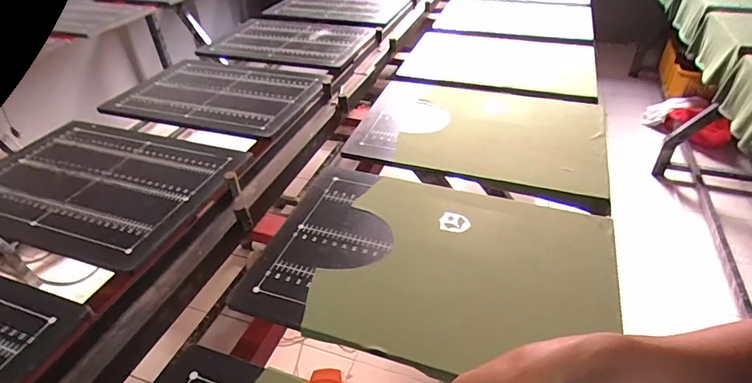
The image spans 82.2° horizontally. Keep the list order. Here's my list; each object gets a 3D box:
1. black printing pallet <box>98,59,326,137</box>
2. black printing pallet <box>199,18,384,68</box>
[{"bbox_3d":[-0.475,-0.313,1.308,0.596,0.030,0.395,13,41,16],"label":"black printing pallet"},{"bbox_3d":[-0.314,-0.589,1.658,0.629,0.038,0.406,7,40,13],"label":"black printing pallet"}]

